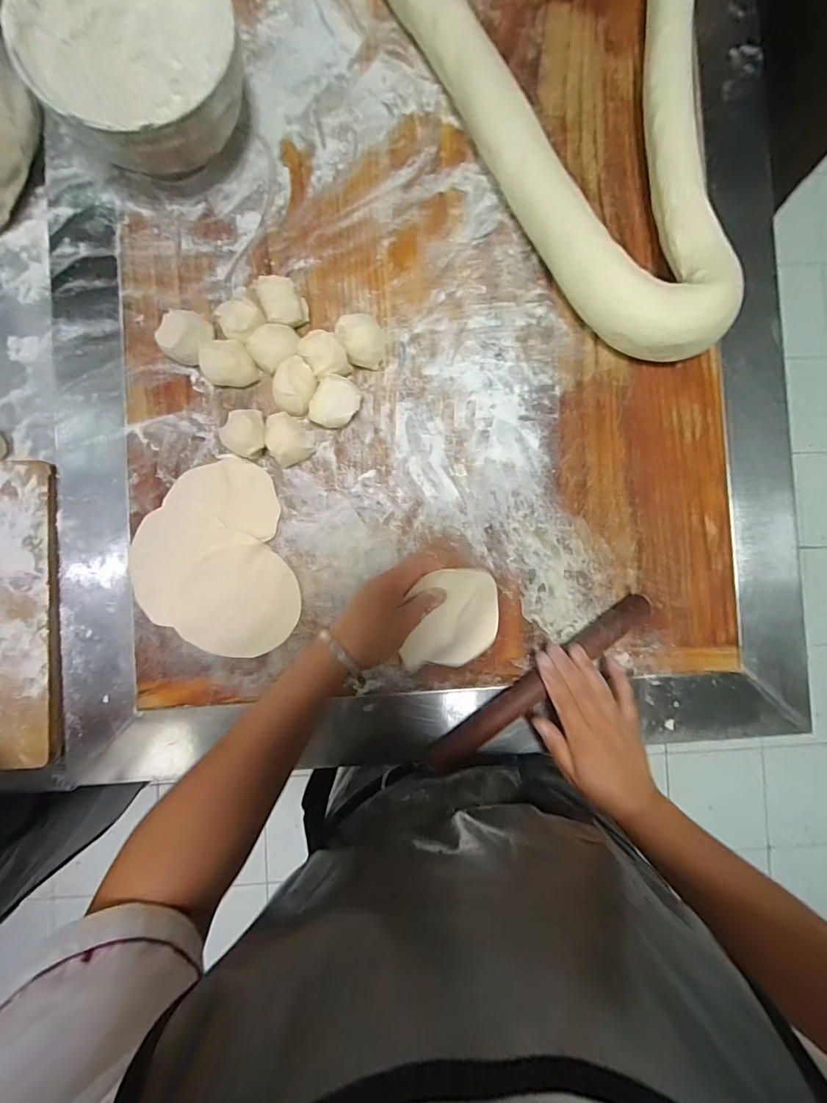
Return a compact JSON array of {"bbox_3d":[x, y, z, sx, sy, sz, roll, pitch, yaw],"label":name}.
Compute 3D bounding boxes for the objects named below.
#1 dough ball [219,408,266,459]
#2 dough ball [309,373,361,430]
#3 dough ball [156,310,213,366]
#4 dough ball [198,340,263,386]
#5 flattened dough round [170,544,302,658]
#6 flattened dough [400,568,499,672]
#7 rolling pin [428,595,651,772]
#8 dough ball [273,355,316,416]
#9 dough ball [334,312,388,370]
[{"bbox_3d":[-0.168,-0.119,0.430,0.041,0.040,0.045,0,88,-2],"label":"dough ball"},{"bbox_3d":[-0.080,-0.151,0.438,0.044,0.038,0.053,35,87,-1],"label":"dough ball"},{"bbox_3d":[-0.232,-0.217,0.432,0.047,0.036,0.049,0,88,-2],"label":"dough ball"},{"bbox_3d":[-0.189,-0.191,0.433,0.051,0.029,0.038,-19,89,-3],"label":"dough ball"},{"bbox_3d":[-0.185,0.053,0.442,0.125,0.007,0.111,-8,89,-3],"label":"flattened dough round"},{"bbox_3d":[0.043,0.066,0.416,0.116,0.008,0.100,10,98,-41],"label":"flattened dough"},{"bbox_3d":[0.134,0.138,0.441,0.274,0.033,0.035,-37,90,-2],"label":"rolling pin"},{"bbox_3d":[-0.122,-0.169,0.439,0.042,0.033,0.055,-7,89,-3],"label":"dough ball"},{"bbox_3d":[-0.053,-0.216,0.442,0.049,0.037,0.046,0,88,-2],"label":"dough ball"}]

